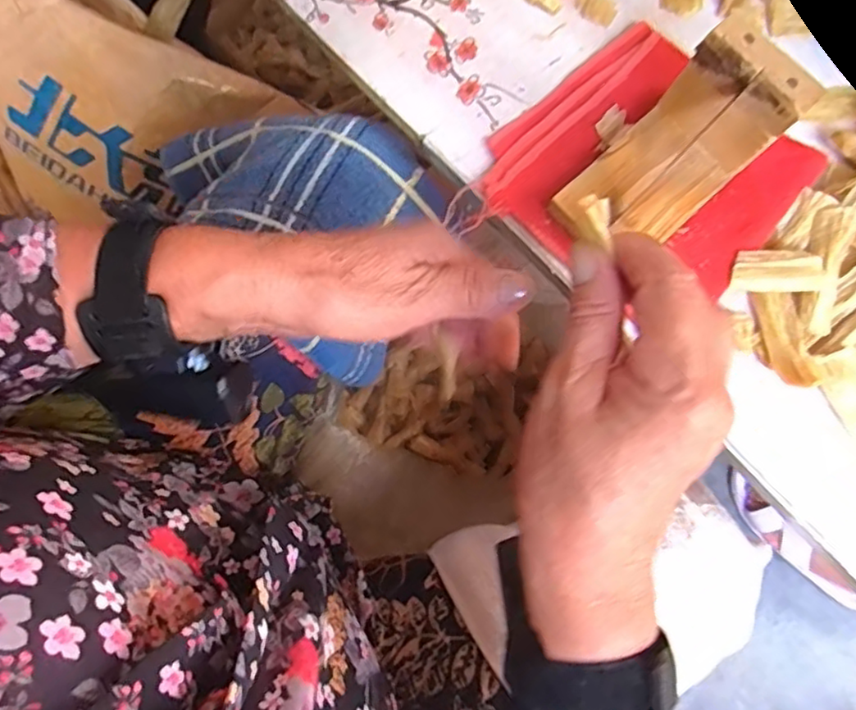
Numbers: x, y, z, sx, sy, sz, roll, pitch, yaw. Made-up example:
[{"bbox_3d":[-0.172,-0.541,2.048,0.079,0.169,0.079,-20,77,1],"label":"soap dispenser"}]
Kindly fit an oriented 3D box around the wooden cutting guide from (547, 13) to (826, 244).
[{"bbox_3d":[0.130,-0.109,0.329,0.097,0.075,0.060,-37,79,-11],"label":"wooden cutting guide"}]

